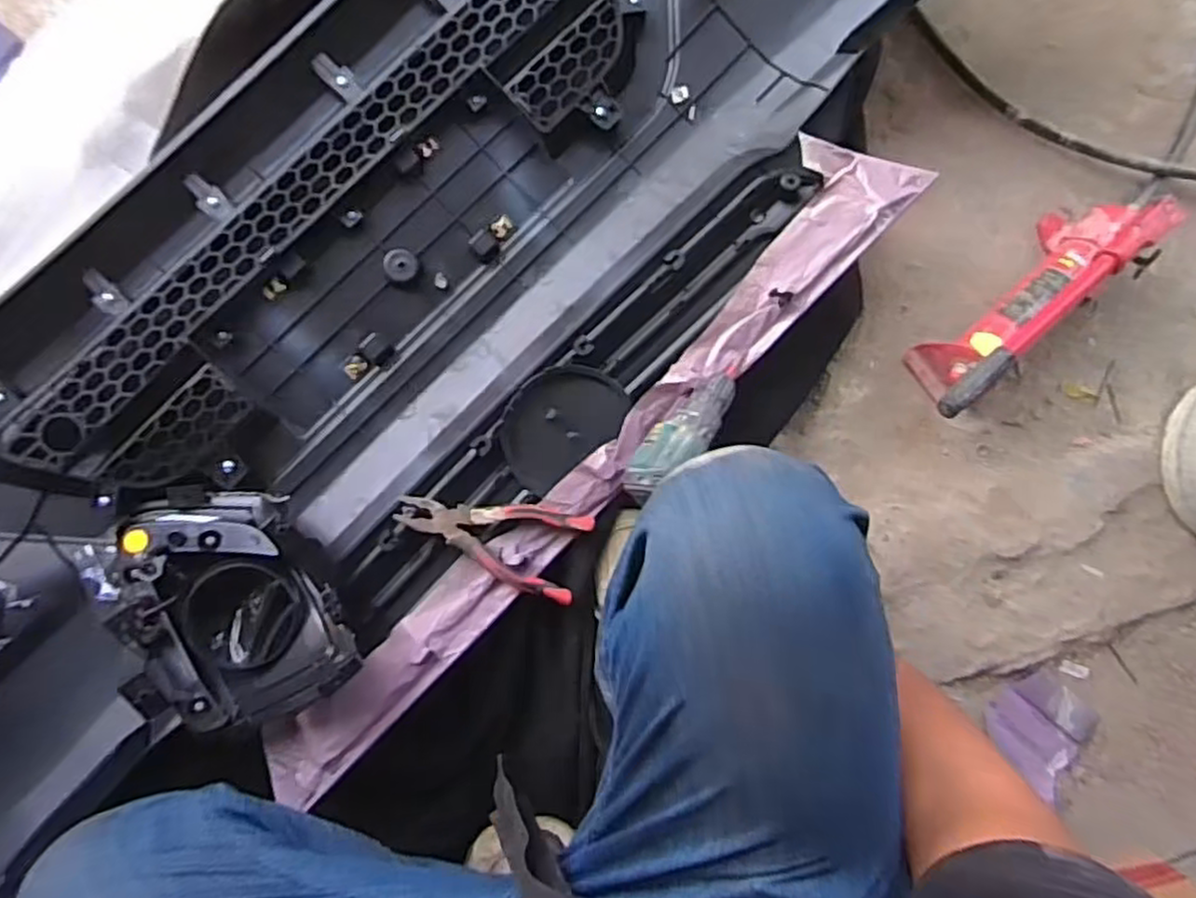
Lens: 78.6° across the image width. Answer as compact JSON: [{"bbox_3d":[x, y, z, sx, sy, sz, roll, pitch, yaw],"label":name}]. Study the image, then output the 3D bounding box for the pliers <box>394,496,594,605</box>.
[{"bbox_3d":[-0.110,0.095,0.733,0.188,0.025,0.085,10,88,-8],"label":"pliers"}]

